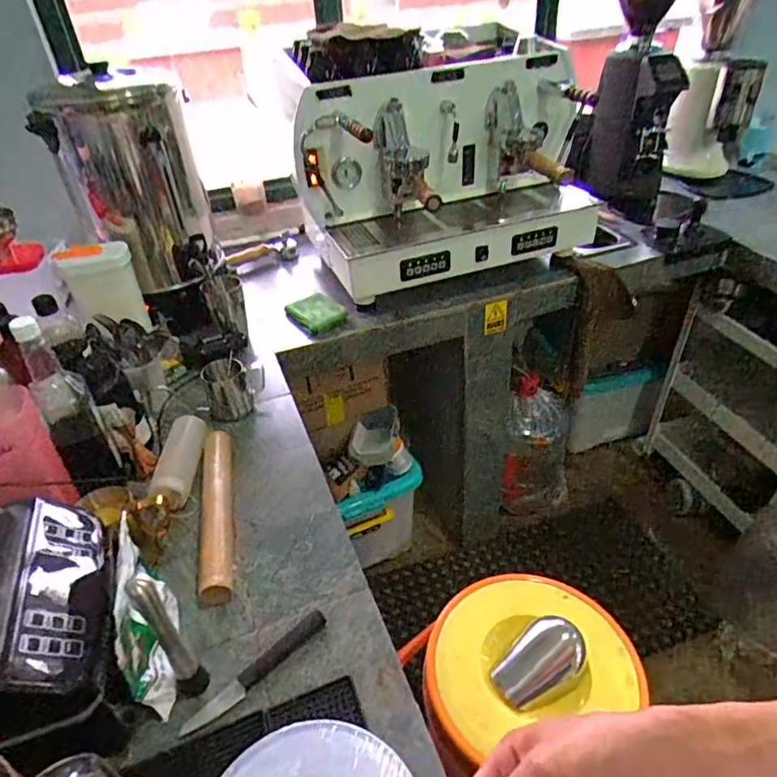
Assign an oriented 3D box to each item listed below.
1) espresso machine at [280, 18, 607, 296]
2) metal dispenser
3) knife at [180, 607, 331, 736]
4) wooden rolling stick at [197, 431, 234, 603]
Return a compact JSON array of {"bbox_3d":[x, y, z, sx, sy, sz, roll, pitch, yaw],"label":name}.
[{"bbox_3d":[0.166,-0.515,1.292,0.724,0.426,0.401,-16,40,-14],"label":"espresso machine"},{"bbox_3d":[-0.513,-0.414,1.148,0.224,0.366,0.208,5,39,11],"label":"metal dispenser"},{"bbox_3d":[-0.150,0.323,0.643,0.185,0.019,0.029,-34,47,-32],"label":"knife"},{"bbox_3d":[-0.252,0.169,0.816,0.044,0.035,0.293,-11,39,-8],"label":"wooden rolling stick"}]

